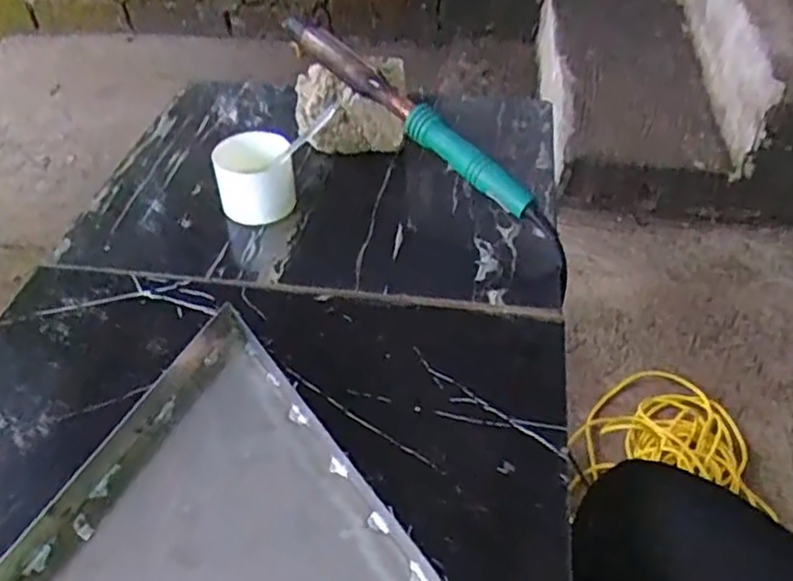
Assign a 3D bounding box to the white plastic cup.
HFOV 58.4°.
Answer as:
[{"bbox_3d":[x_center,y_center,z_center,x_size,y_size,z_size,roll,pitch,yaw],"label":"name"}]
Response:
[{"bbox_3d":[-0.119,-0.093,0.595,0.062,0.053,0.058,1,44,-1],"label":"white plastic cup"}]

